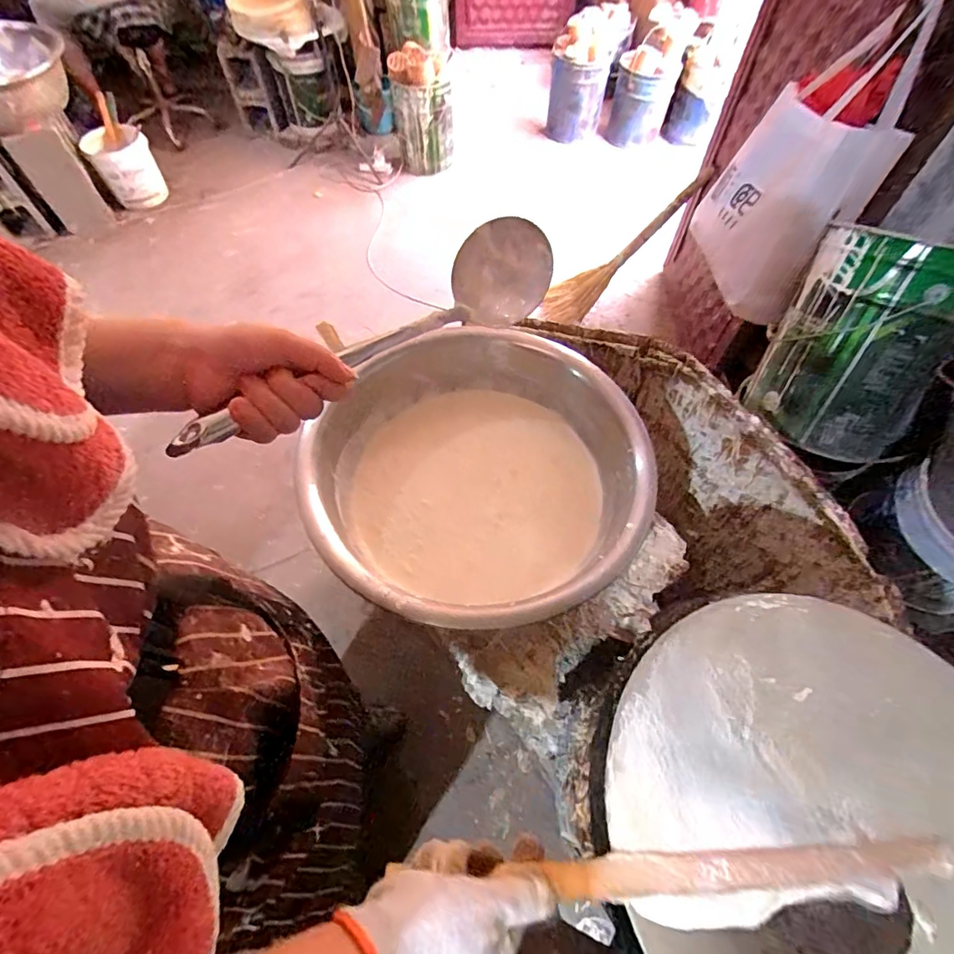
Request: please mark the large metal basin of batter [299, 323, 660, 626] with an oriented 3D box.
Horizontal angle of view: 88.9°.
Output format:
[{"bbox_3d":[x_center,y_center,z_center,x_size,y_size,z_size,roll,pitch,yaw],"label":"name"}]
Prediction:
[{"bbox_3d":[0.002,0.004,0.759,0.474,0.161,0.484,0,59,0],"label":"large metal basin of batter"}]

